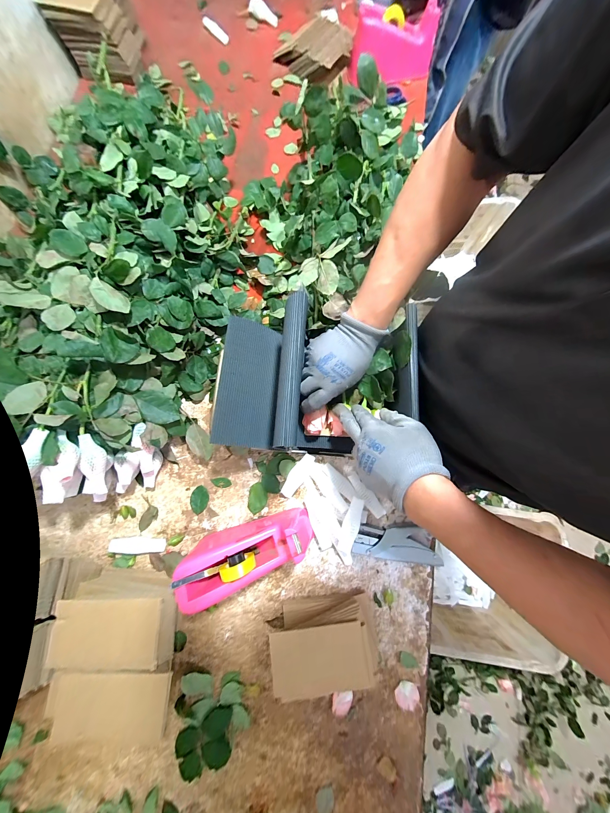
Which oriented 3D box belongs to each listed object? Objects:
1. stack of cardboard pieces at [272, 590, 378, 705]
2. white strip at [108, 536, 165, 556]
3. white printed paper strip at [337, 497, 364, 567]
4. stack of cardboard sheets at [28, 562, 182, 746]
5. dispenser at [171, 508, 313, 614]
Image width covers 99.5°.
[{"bbox_3d":[0.032,0.370,0.401,0.163,0.060,0.109,-7,79,-2],"label":"stack of cardboard pieces"},{"bbox_3d":[-0.292,0.244,0.451,0.091,0.012,0.028,-4,78,-1],"label":"white strip"},{"bbox_3d":[0.076,0.213,0.446,0.032,0.035,0.111,12,79,2],"label":"white printed paper strip"},{"bbox_3d":[-0.269,0.320,0.395,0.153,0.094,0.090,3,78,0],"label":"stack of cardboard sheets"},{"bbox_3d":[-0.085,0.229,0.409,0.200,0.103,0.076,-17,79,-4],"label":"dispenser"}]

